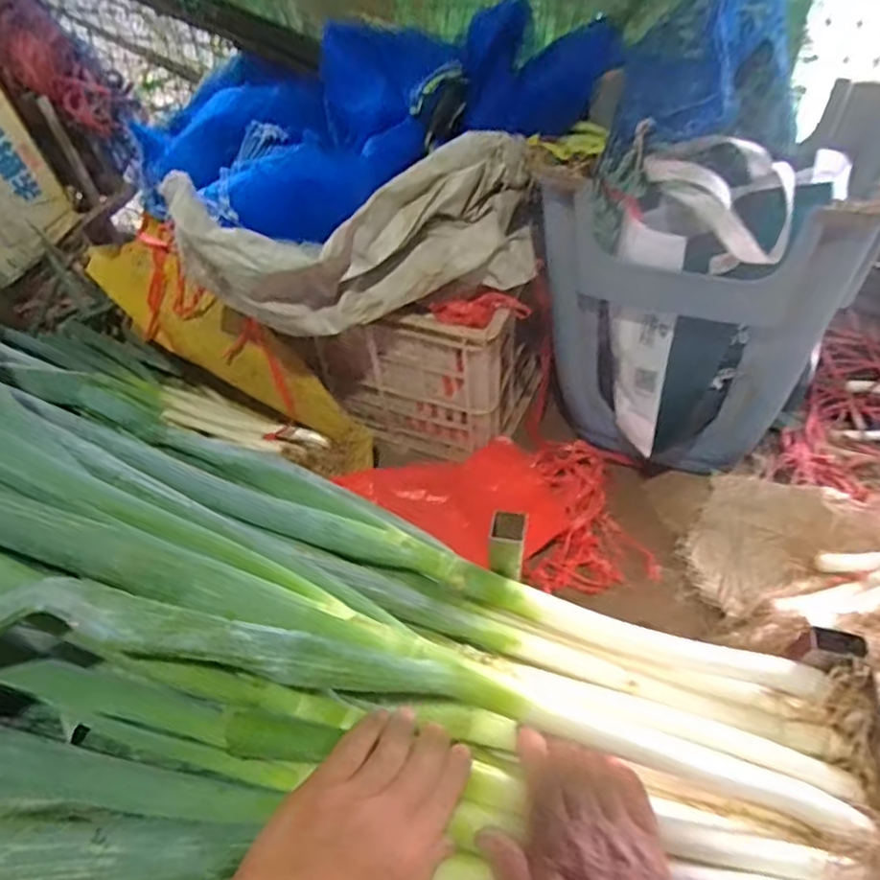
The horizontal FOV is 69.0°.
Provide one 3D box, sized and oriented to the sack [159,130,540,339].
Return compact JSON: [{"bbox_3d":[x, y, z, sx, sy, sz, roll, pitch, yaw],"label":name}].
[{"bbox_3d":[-0.086,-0.248,0.798,0.448,0.182,0.113,-11,48,-8],"label":"sack"}]

